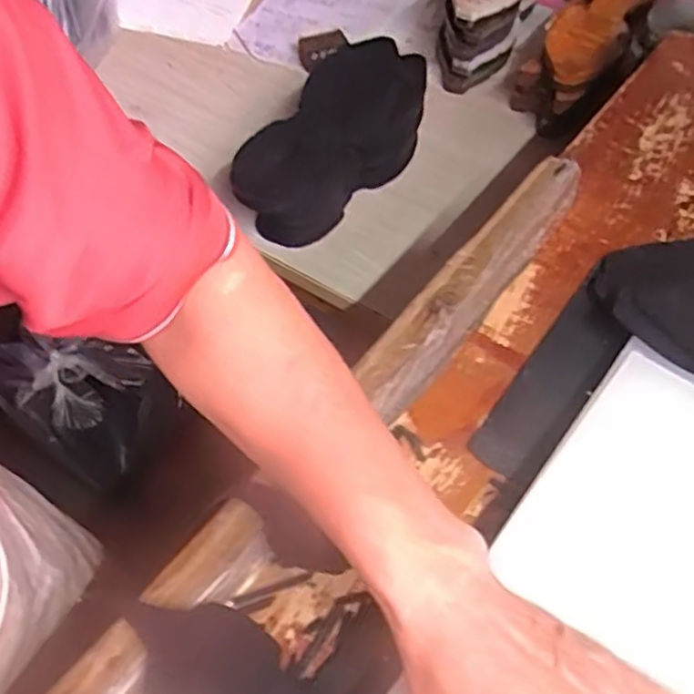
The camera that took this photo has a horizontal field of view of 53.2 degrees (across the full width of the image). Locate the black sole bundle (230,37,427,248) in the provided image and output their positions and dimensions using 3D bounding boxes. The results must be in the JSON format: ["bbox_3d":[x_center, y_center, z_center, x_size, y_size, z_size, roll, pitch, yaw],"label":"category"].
[{"bbox_3d":[-0.006,-0.240,0.824,0.116,0.108,0.313,18,53,15],"label":"black sole bundle"}]

